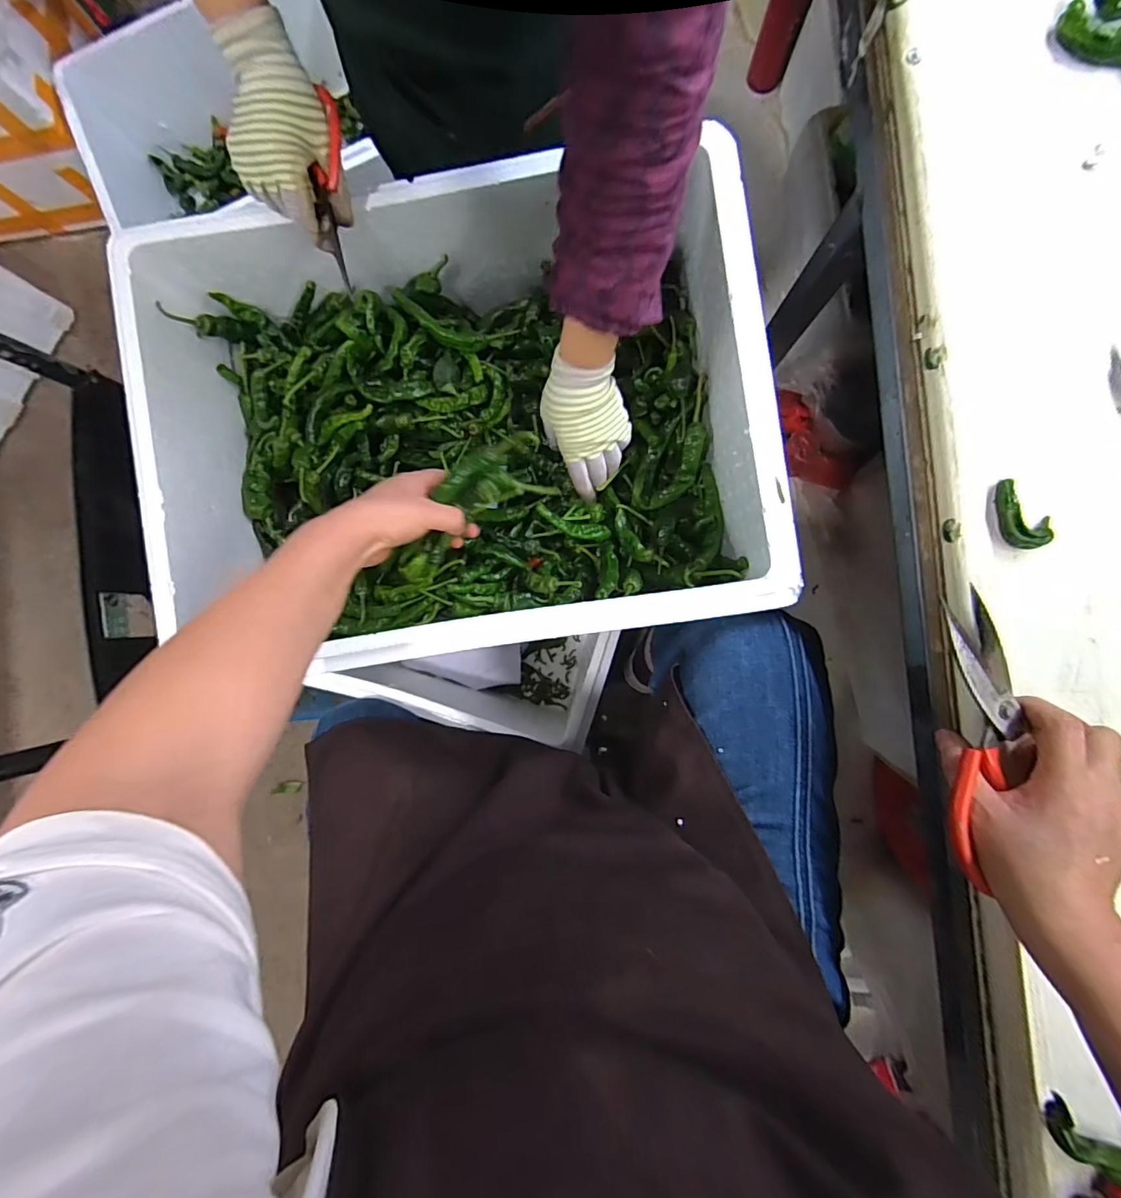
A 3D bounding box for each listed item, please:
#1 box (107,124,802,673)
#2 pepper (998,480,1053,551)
[{"bbox_3d":[-0.097,-0.177,0.556,0.573,0.200,0.410,-8,89,3],"label":"box"},{"bbox_3d":[0.327,-0.060,0.354,0.031,0.014,0.049,-7,89,3],"label":"pepper"}]

